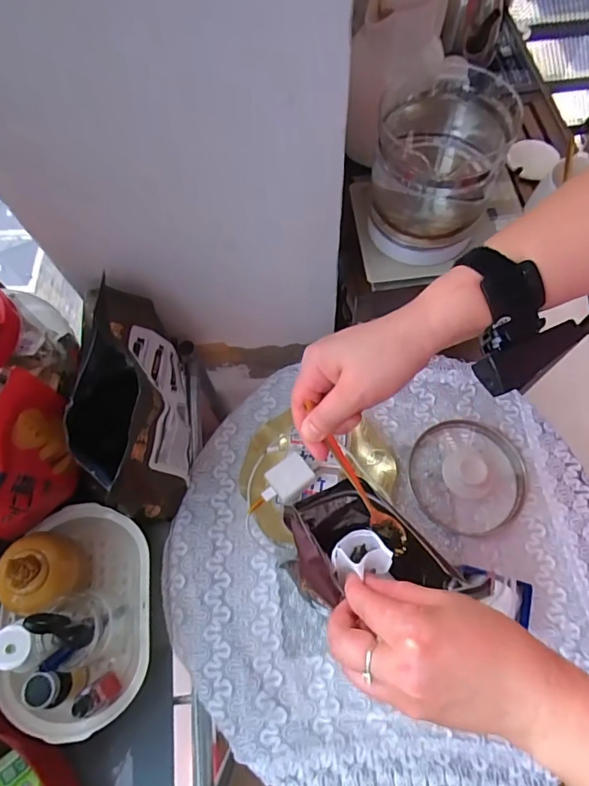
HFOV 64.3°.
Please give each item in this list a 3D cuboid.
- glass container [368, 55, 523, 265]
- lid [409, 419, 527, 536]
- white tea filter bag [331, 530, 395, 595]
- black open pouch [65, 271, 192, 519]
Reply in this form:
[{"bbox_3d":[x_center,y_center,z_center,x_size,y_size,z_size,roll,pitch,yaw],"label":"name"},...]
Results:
[{"bbox_3d":[0.171,-0.278,0.583,0.135,0.158,0.149,8,68,6],"label":"glass container"},{"bbox_3d":[0.232,0.106,0.618,0.143,0.061,0.146,-1,67,2],"label":"lid"},{"bbox_3d":[0.047,0.117,0.337,0.041,0.024,0.034,-11,67,-2],"label":"white tea filter bag"},{"bbox_3d":[-0.202,0.016,0.602,0.097,0.184,0.250,-11,67,-2],"label":"black open pouch"}]

